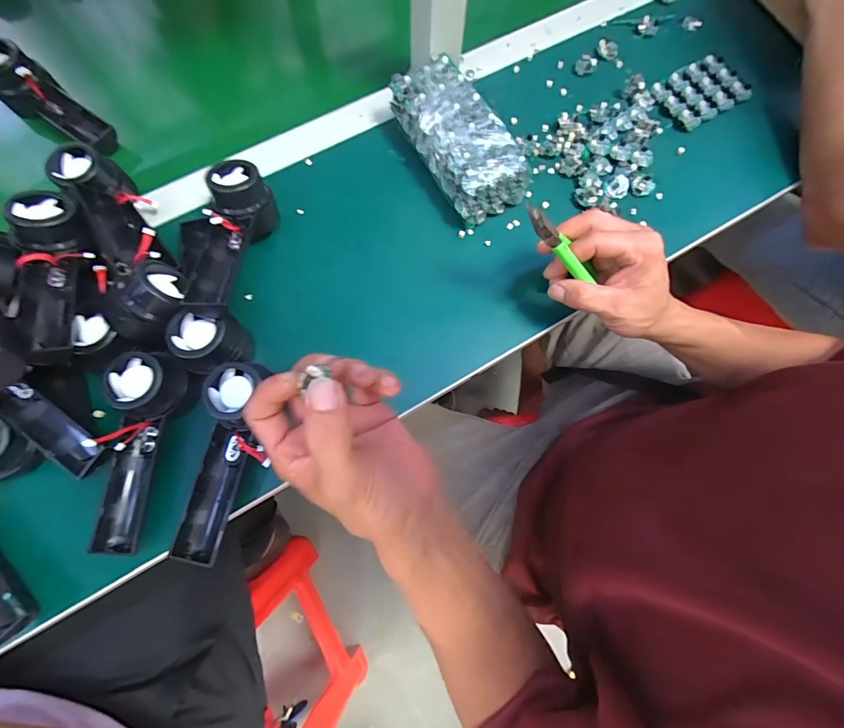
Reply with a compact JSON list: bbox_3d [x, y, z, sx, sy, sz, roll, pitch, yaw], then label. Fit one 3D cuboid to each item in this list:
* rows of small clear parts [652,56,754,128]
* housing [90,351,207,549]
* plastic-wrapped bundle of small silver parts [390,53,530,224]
[{"bbox_3d":[0.332,-0.324,0.464,0.103,0.011,0.069,-30,77,-9],"label":"rows of small clear parts"},{"bbox_3d":[-0.244,0.070,0.326,0.060,0.047,0.160,15,75,3],"label":"housing"},{"bbox_3d":[0.037,-0.236,0.414,0.082,0.052,0.169,-30,77,-9],"label":"plastic-wrapped bundle of small silver parts"}]

